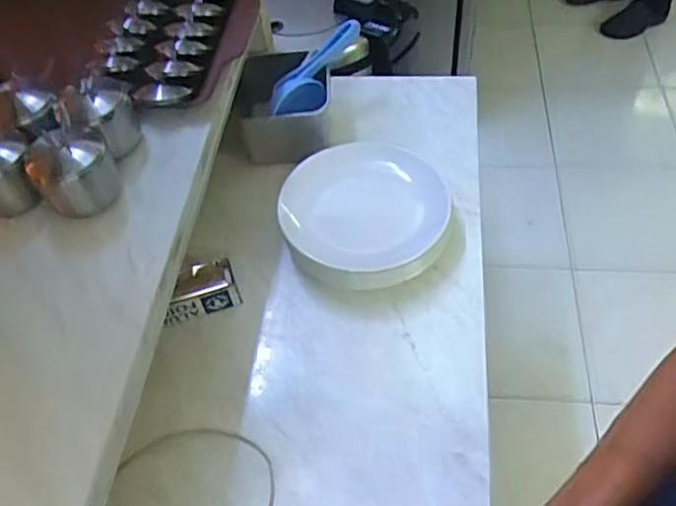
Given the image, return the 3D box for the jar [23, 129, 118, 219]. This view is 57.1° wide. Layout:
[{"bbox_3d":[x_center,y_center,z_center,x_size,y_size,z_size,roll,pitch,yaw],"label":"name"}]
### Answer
[{"bbox_3d":[-0.281,-0.086,0.662,0.084,0.075,0.072,-28,53,-18],"label":"jar"}]

